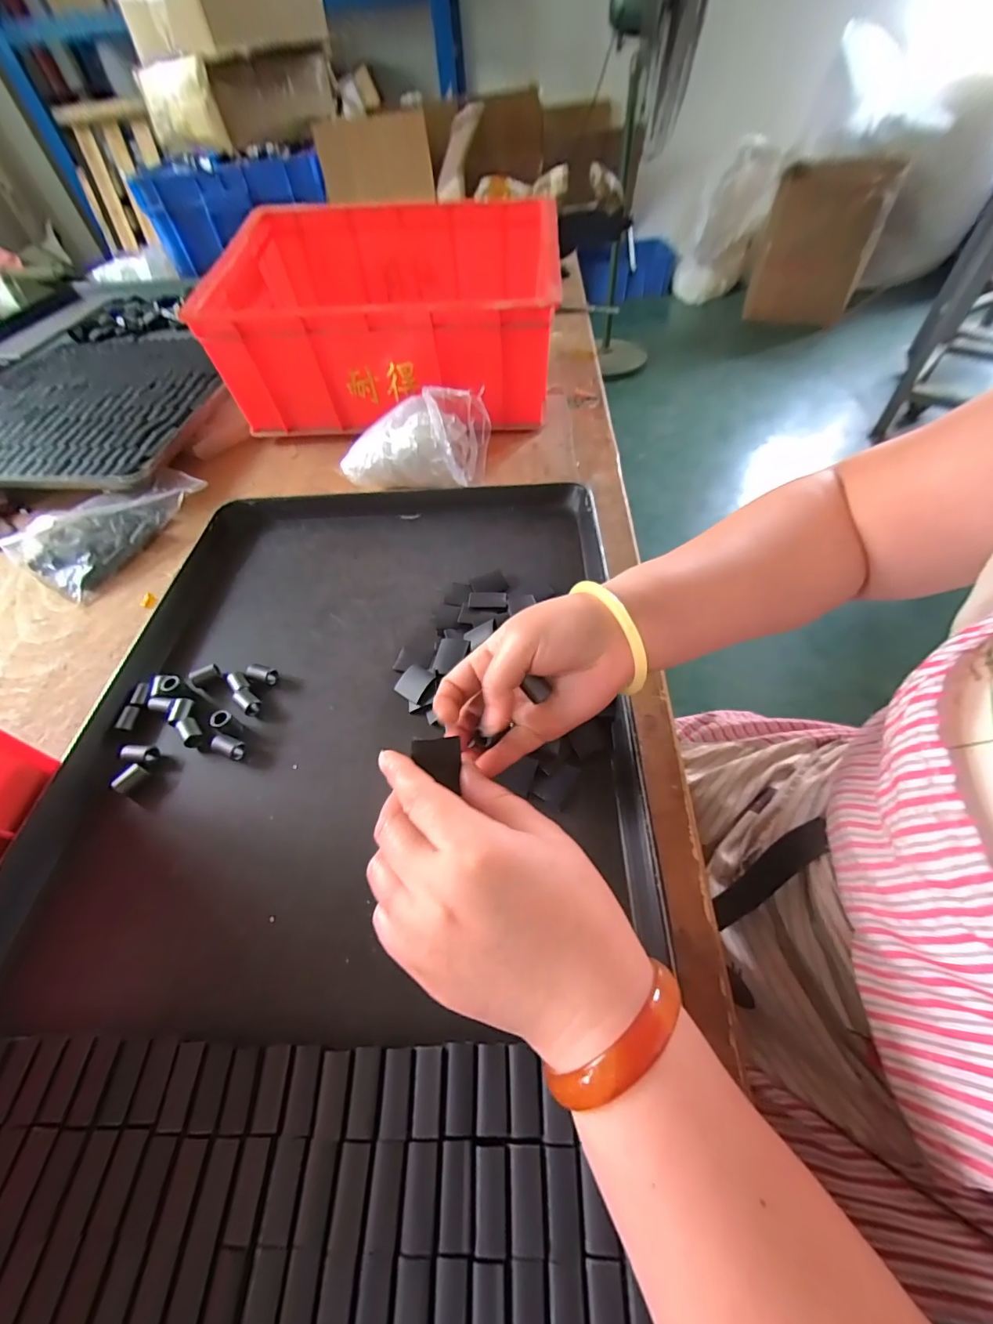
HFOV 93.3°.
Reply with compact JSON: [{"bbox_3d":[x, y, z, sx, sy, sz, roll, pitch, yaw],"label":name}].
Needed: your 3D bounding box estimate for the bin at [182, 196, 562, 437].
[{"bbox_3d":[-0.124,-0.449,0.616,0.385,0.164,0.334,2,55,6],"label":"bin"}]

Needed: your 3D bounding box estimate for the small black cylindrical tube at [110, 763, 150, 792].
[{"bbox_3d":[-0.254,0.081,0.325,0.010,0.011,0.021,28,61,22],"label":"small black cylindrical tube"}]

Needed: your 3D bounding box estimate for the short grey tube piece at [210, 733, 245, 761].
[{"bbox_3d":[-0.194,0.063,0.341,0.024,0.013,0.014,13,56,13],"label":"short grey tube piece"}]

